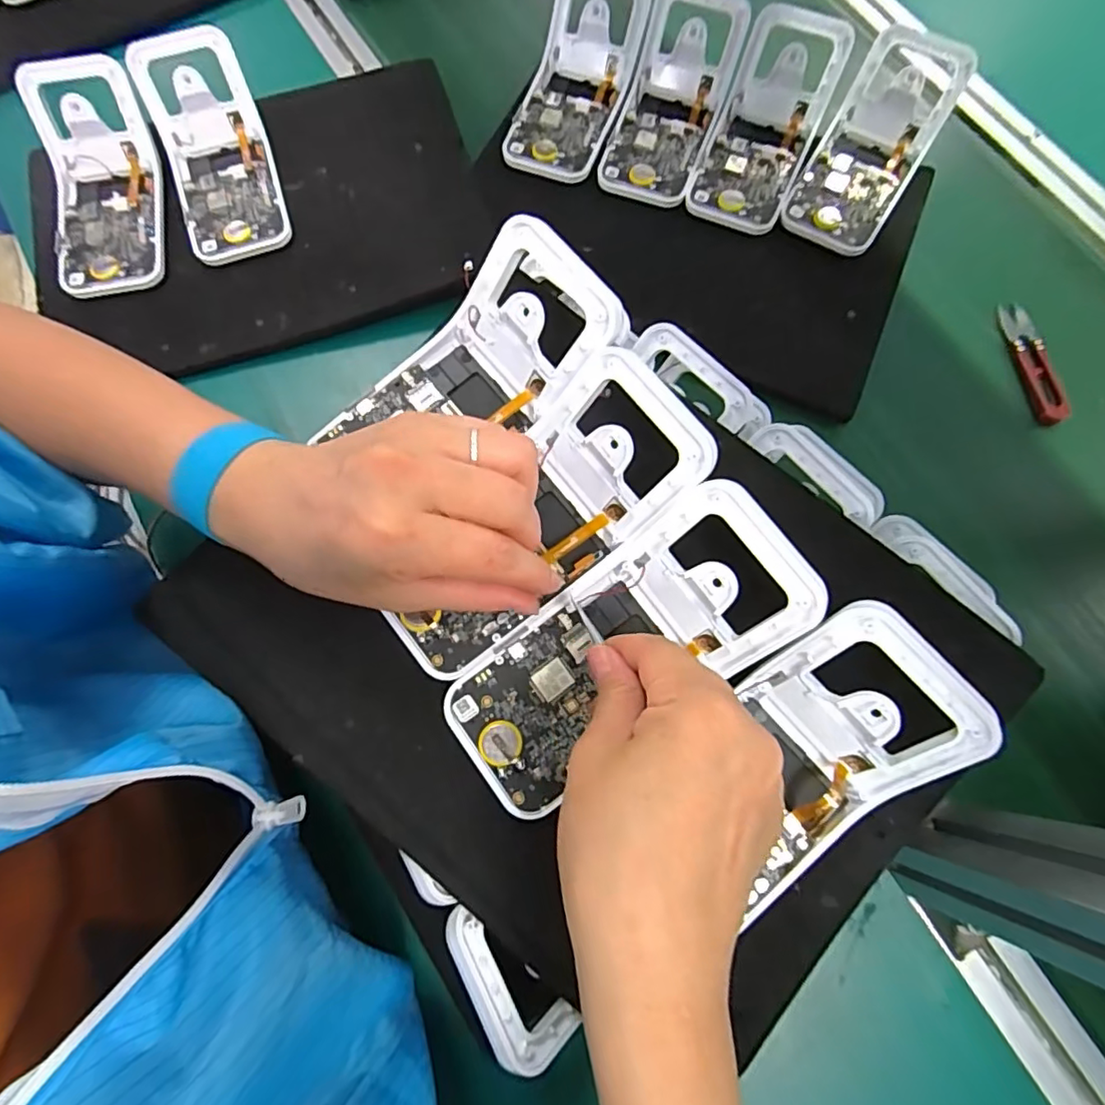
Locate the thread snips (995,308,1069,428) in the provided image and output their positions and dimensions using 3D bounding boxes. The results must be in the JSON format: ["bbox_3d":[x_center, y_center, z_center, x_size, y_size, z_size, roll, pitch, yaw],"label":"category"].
[{"bbox_3d":[0.364,-0.144,0.440,0.025,0.015,0.102,-4,75,-2],"label":"thread snips"}]

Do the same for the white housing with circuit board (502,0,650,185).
[{"bbox_3d":[0.019,-0.386,0.483,0.076,0.043,0.173,19,85,4],"label":"white housing with circuit board"}]

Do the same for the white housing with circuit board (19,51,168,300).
[{"bbox_3d":[-0.343,-0.275,0.445,0.077,0.049,0.165,-11,87,-6],"label":"white housing with circuit board"}]

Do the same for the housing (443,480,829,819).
[{"bbox_3d":[0.034,0.045,0.274,0.169,0.033,0.074,-36,77,6],"label":"housing"}]

